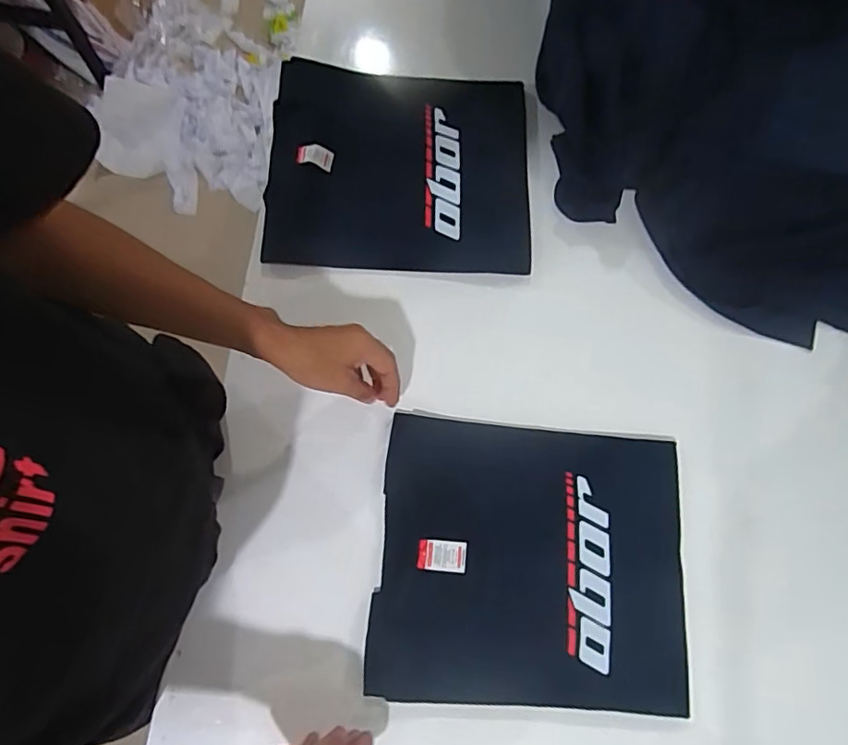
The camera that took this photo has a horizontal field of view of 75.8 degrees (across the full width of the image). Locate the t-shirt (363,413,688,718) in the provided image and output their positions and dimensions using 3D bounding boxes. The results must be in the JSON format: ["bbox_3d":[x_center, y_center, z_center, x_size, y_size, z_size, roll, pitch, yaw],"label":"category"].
[{"bbox_3d":[0.114,0.200,0.588,0.321,0.020,0.284,5,74,0],"label":"t-shirt"}]

